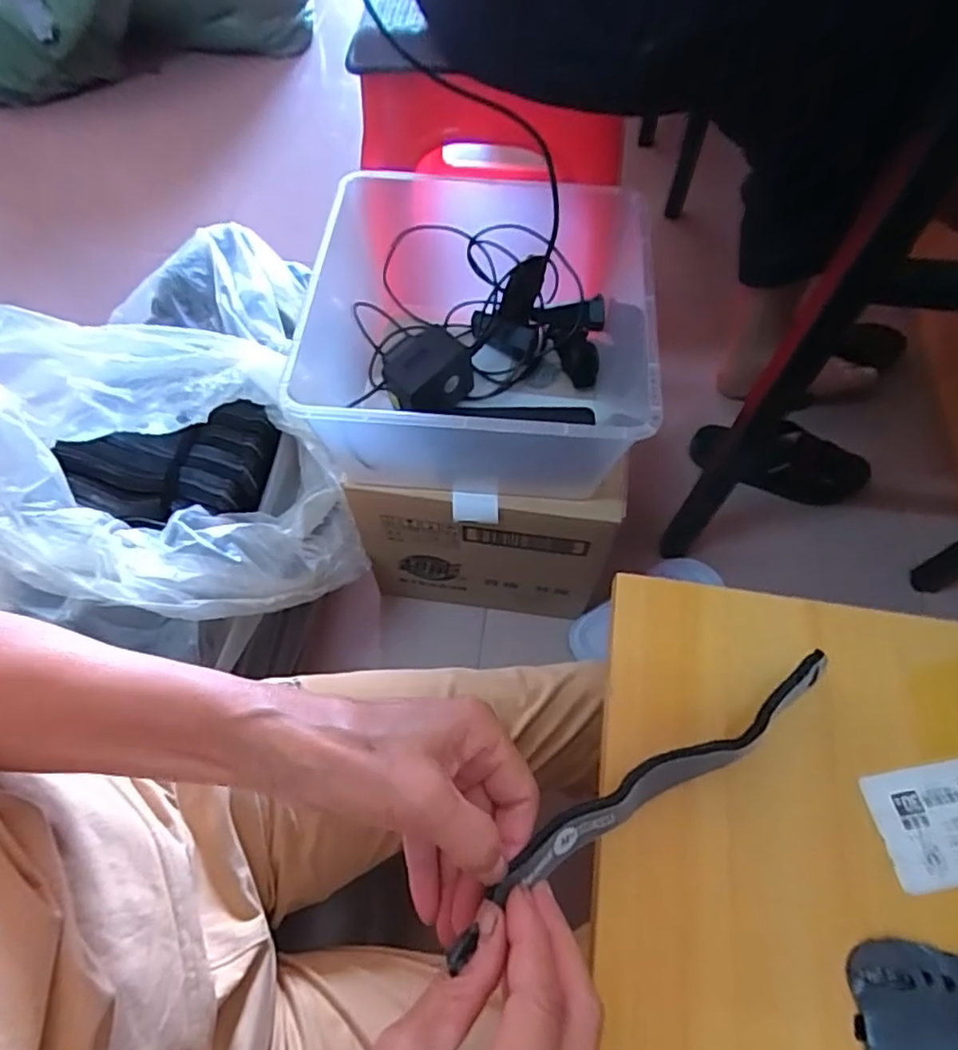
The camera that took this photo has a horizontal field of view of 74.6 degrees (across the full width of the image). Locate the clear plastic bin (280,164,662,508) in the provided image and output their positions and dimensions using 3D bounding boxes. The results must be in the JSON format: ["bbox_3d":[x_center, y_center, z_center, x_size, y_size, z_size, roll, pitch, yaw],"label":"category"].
[{"bbox_3d":[0.001,-0.176,0.607,0.322,0.147,0.301,5,63,3],"label":"clear plastic bin"}]

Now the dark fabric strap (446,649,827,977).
[{"bbox_3d":[0.075,0.115,0.274,0.207,0.033,0.020,-25,66,-17],"label":"dark fabric strap"}]

